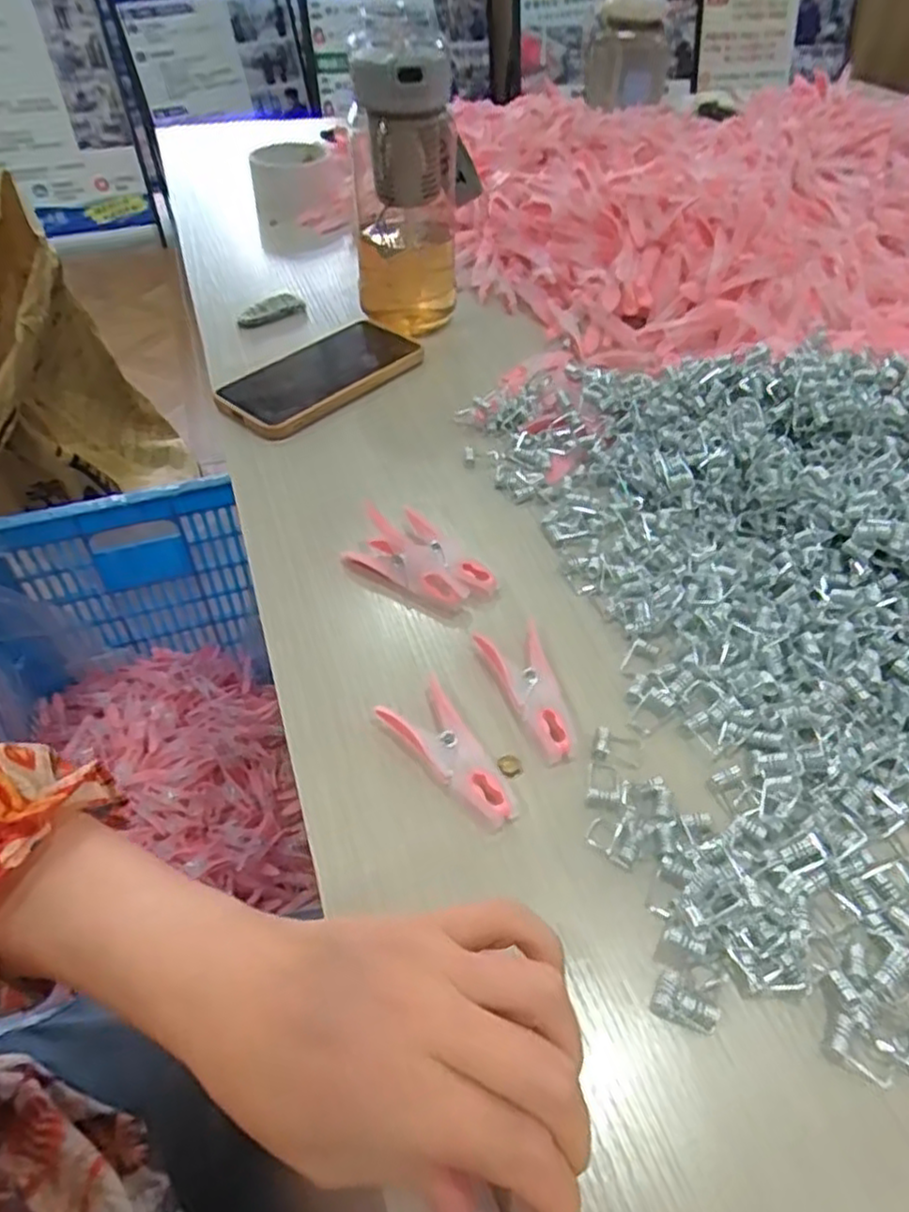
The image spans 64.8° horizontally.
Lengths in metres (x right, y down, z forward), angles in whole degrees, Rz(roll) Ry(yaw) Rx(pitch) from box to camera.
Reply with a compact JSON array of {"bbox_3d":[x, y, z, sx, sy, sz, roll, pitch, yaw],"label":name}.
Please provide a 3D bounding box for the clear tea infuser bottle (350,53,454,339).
[{"bbox_3d":[-0.041,-0.319,0.554,0.087,0.194,0.075,-9,49,-1],"label":"clear tea infuser bottle"}]

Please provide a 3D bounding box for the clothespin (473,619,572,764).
[{"bbox_3d":[0.035,0.042,0.351,0.031,0.010,0.074,-13,49,-6],"label":"clothespin"}]

